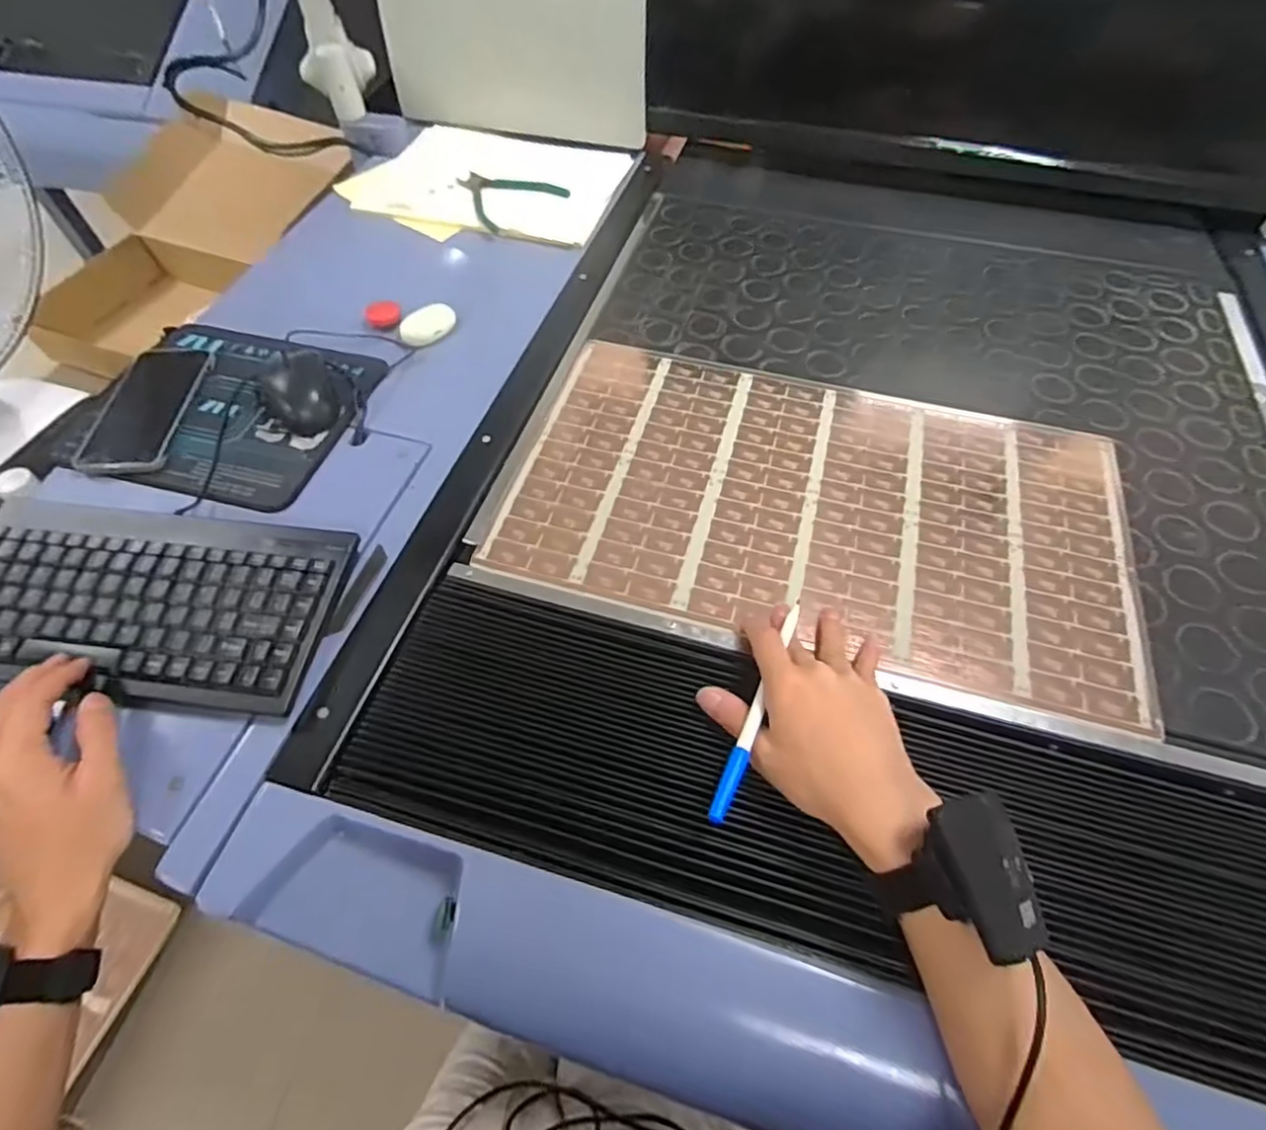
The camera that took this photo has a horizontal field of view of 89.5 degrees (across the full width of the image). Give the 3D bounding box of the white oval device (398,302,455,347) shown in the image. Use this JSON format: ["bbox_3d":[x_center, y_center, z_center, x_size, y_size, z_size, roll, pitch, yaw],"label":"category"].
[{"bbox_3d":[-0.230,-0.270,0.716,0.064,0.014,0.053,-39,65,-22],"label":"white oval device"}]

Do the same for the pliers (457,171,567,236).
[{"bbox_3d":[-0.148,-0.480,0.827,0.123,0.009,0.137,-20,59,-13],"label":"pliers"}]

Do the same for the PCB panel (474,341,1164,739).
[{"bbox_3d":[0.158,-0.057,0.555,0.502,0.010,0.291,14,58,10],"label":"PCB panel"}]

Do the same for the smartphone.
[{"bbox_3d":[-0.461,-0.150,0.604,0.076,0.016,0.159,0,57,0],"label":"smartphone"}]

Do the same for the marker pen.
[{"bbox_3d":[0.084,0.087,0.418,0.011,0.009,0.175,22,52,13],"label":"marker pen"}]

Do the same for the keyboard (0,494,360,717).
[{"bbox_3d":[-0.367,0.024,0.474,0.281,0.024,0.144,7,57,2],"label":"keyboard"}]

